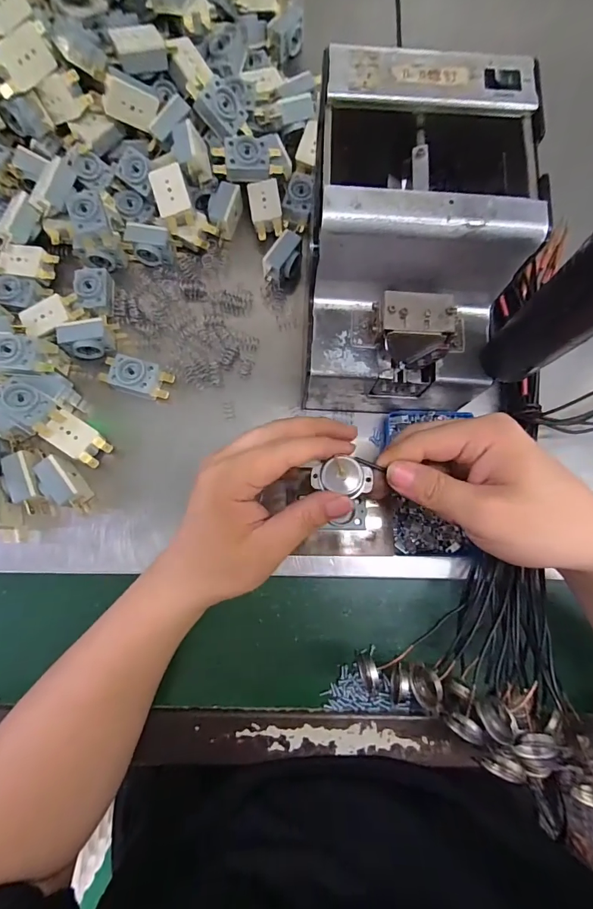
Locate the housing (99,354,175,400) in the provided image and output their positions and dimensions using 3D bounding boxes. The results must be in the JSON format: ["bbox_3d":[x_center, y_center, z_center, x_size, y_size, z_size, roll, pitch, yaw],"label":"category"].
[{"bbox_3d":[-0.131,-0.062,0.330,0.055,0.020,0.027,16,80,2],"label":"housing"}]

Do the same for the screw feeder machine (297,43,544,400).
[{"bbox_3d":[0.073,-0.131,0.281,0.122,0.149,0.175,3,80,-1],"label":"screw feeder machine"}]

